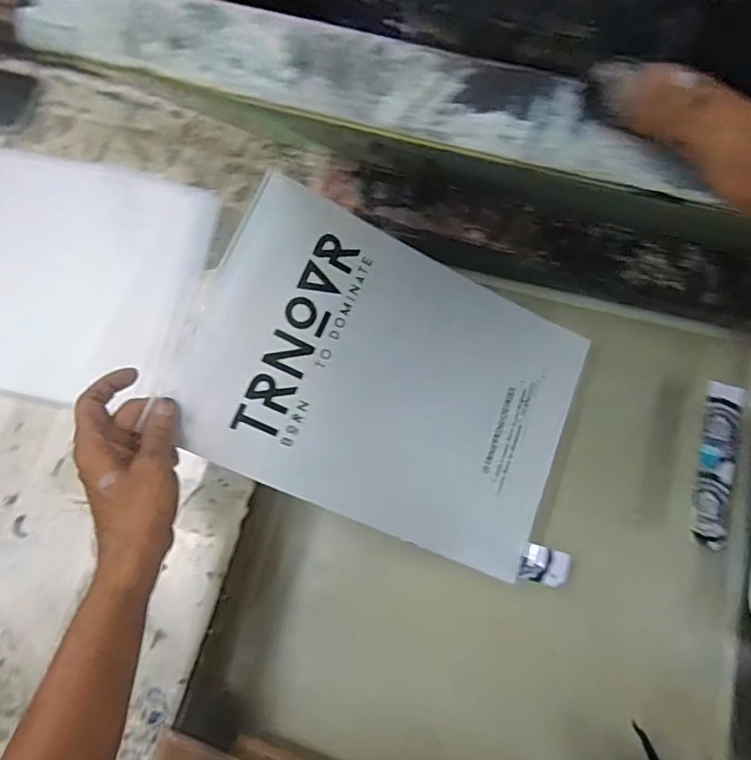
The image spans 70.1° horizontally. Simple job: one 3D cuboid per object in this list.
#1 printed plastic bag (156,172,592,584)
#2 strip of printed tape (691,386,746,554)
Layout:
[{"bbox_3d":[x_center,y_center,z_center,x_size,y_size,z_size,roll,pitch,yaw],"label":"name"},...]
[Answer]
[{"bbox_3d":[0.013,0.003,0.474,0.343,0.011,0.238,25,78,-11],"label":"printed plastic bag"},{"bbox_3d":[0.328,0.079,0.513,0.031,0.006,0.156,12,76,17],"label":"strip of printed tape"}]

